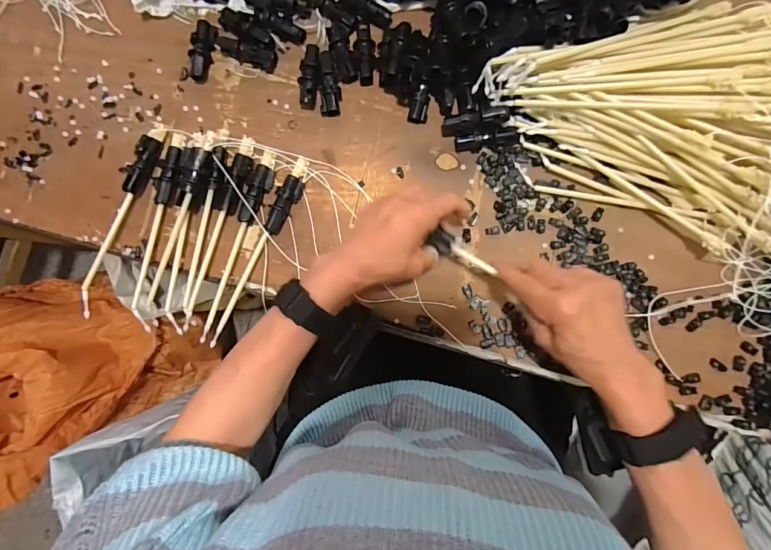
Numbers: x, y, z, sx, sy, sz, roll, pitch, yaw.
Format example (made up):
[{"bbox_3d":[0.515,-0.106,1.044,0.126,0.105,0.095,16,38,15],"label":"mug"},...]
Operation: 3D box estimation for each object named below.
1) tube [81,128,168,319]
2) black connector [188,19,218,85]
[{"bbox_3d":[-0.295,-0.060,0.449,0.021,0.022,0.221,22,89,4],"label":"tube"},{"bbox_3d":[-0.210,-0.257,0.459,0.021,0.019,0.067,11,88,4],"label":"black connector"}]

